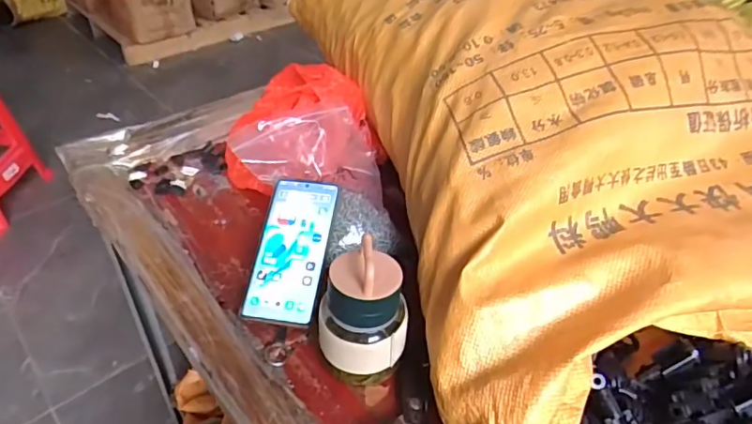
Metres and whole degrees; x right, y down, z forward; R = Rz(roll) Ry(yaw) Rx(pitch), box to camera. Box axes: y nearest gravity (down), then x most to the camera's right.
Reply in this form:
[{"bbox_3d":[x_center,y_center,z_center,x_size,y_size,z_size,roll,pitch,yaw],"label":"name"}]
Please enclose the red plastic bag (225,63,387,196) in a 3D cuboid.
[{"bbox_3d":[-0.108,-0.110,0.700,0.183,0.104,0.271,-19,42,-21],"label":"red plastic bag"}]

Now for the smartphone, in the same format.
[{"bbox_3d":[-0.089,0.040,0.563,0.074,0.008,0.158,6,64,8],"label":"smartphone"}]

